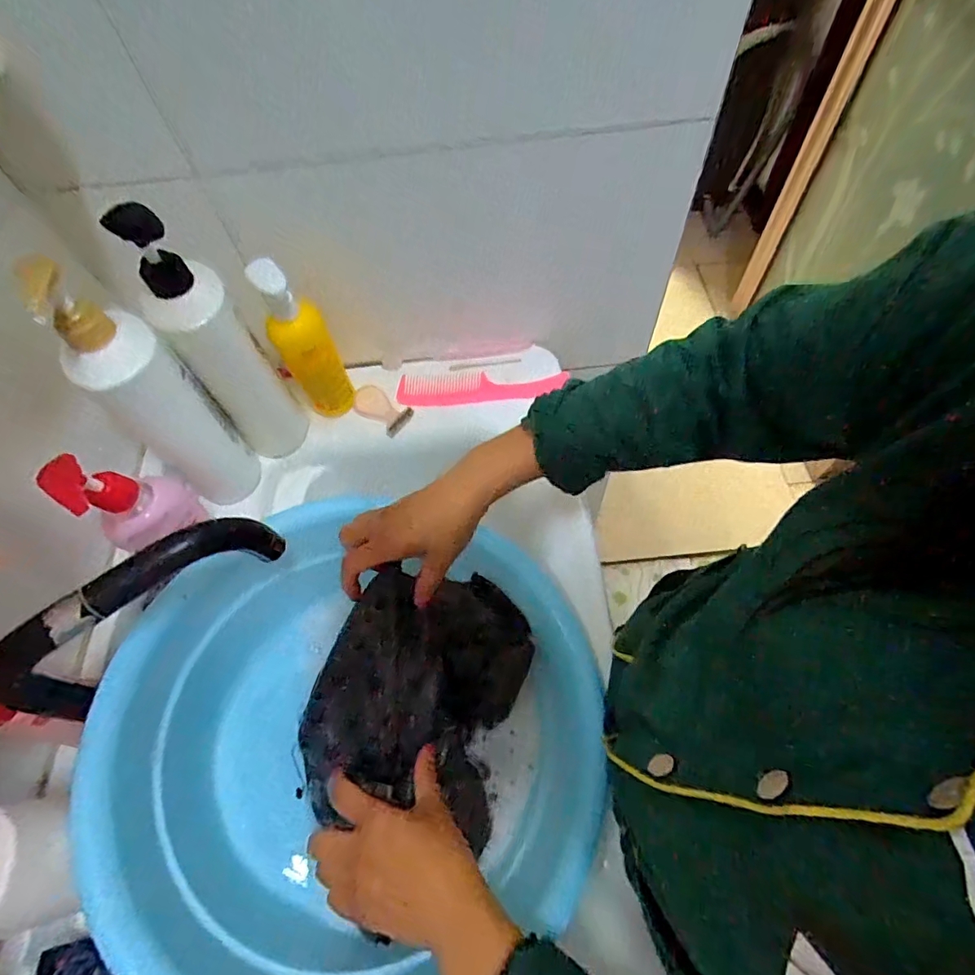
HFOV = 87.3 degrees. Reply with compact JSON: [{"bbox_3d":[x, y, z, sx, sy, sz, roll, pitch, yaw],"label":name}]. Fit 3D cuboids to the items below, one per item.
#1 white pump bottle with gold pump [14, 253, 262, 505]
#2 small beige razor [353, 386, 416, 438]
[{"bbox_3d":[-0.303,-0.073,0.484,0.062,0.242,0.074,21,65,15],"label":"white pump bottle with gold pump"},{"bbox_3d":[-0.131,-0.095,0.626,0.075,0.017,0.038,33,68,20],"label":"small beige razor"}]

